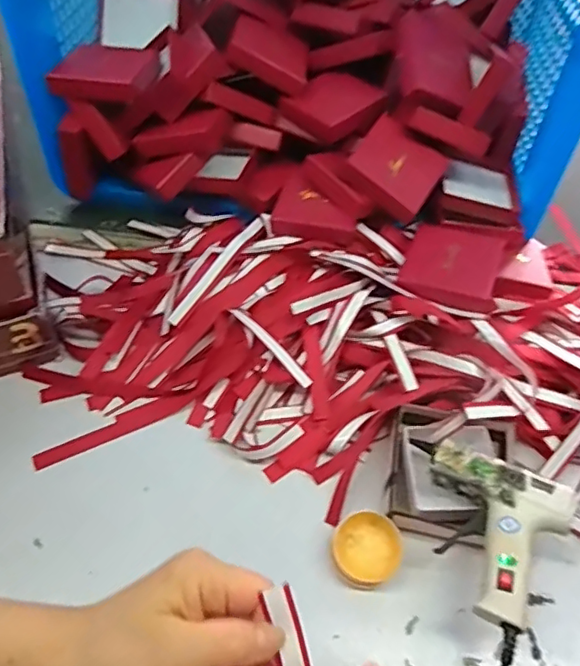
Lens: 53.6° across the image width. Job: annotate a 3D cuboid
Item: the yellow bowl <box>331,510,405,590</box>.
[{"bbox_3d":[0.060,0.173,0.457,0.053,0.028,0.052,2,53,-2],"label":"yellow bowl"}]

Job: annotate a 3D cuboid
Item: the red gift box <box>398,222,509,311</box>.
[{"bbox_3d":[0.165,-0.069,0.580,0.093,0.023,0.091,21,55,12],"label":"red gift box"}]

